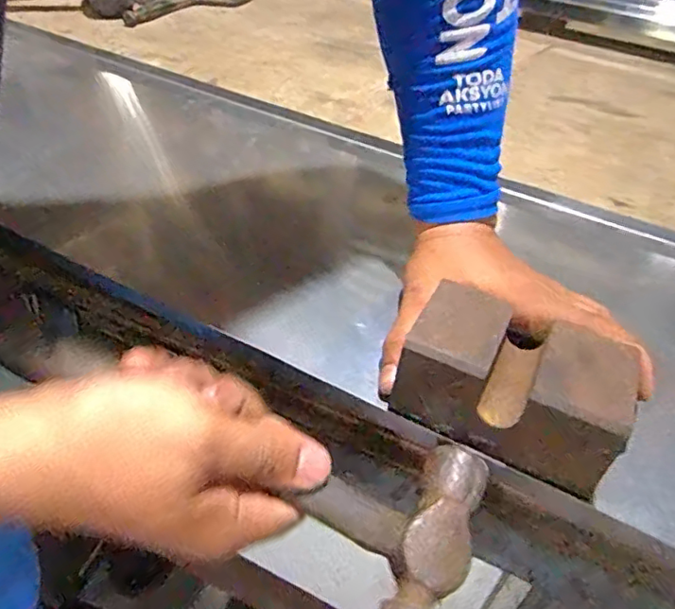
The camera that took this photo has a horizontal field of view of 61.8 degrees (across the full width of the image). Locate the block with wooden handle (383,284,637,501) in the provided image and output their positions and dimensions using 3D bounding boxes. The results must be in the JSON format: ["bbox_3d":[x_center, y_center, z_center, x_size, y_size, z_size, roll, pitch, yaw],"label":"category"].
[{"bbox_3d":[0.090,0.040,0.290,0.105,0.049,0.069,21,44,16],"label":"block with wooden handle"}]

